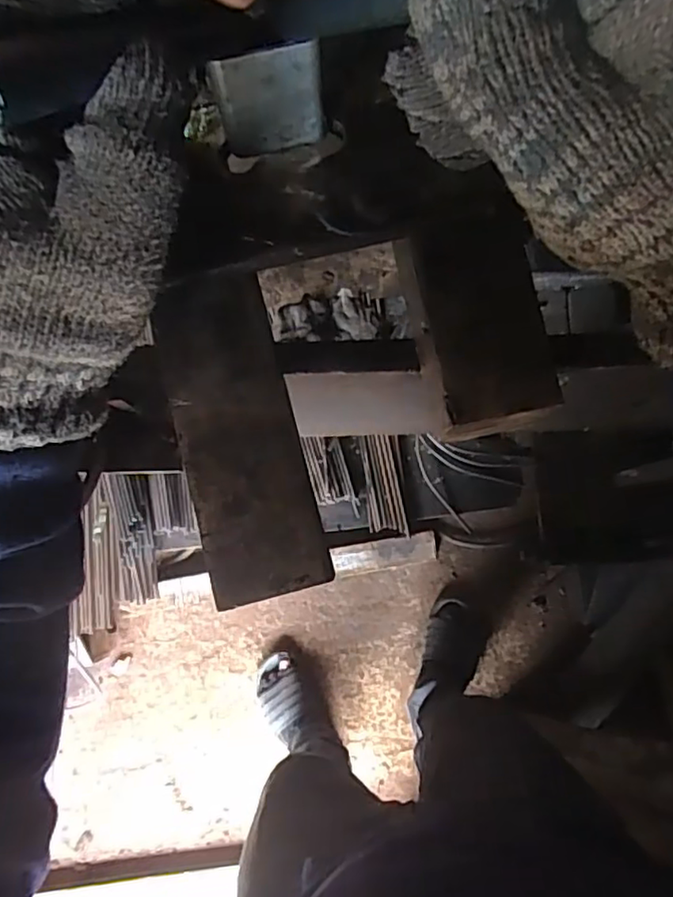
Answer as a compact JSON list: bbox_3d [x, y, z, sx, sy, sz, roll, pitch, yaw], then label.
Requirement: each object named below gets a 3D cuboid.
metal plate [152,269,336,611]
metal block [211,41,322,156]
[{"bbox_3d":[-0.041,-0.006,0.261,0.049,0.011,0.136,-14,82,-4],"label":"metal plate"},{"bbox_3d":[-0.026,-0.134,0.243,0.040,0.052,0.009,-8,81,1],"label":"metal block"}]

